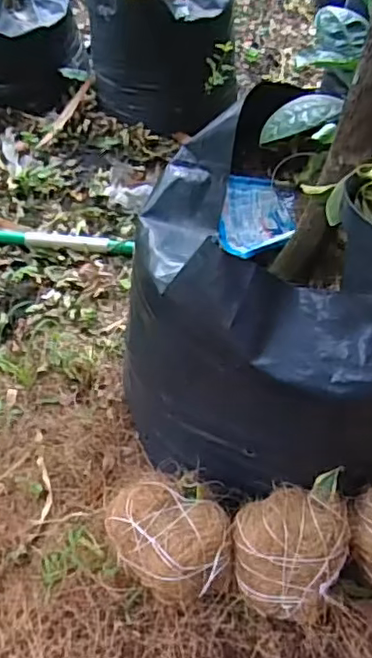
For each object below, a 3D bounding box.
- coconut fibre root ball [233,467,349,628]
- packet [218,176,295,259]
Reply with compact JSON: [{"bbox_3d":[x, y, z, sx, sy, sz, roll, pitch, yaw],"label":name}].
[{"bbox_3d":[0.095,0.196,0.552,0.091,0.105,0.099,0,49,0],"label":"coconut fibre root ball"},{"bbox_3d":[0.072,-0.108,0.609,0.071,0.036,0.111,9,49,7],"label":"packet"}]

